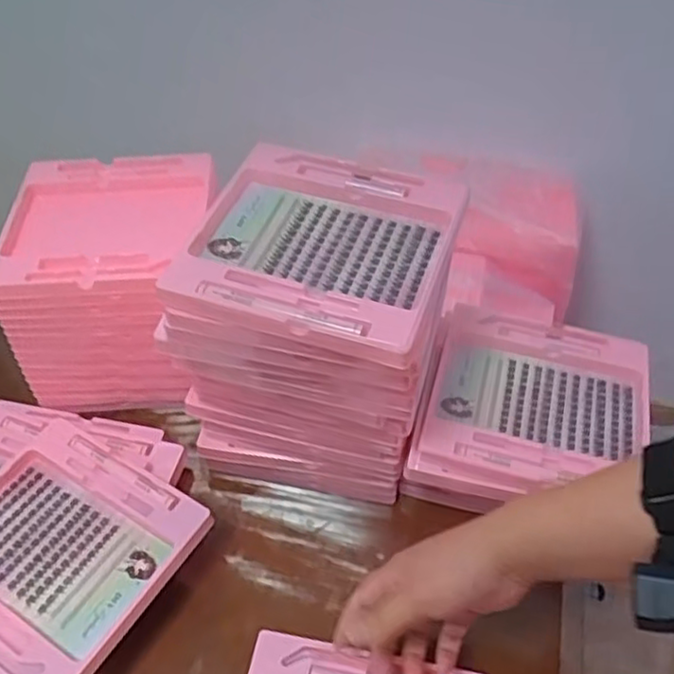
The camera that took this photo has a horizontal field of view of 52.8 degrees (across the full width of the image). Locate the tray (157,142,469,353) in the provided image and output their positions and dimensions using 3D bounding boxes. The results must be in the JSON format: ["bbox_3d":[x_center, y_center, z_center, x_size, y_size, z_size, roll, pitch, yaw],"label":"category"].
[{"bbox_3d":[-0.013,-0.077,0.529,0.192,0.020,0.185,15,51,14],"label":"tray"}]

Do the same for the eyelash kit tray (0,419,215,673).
[{"bbox_3d":[-0.243,0.178,0.579,0.203,0.018,0.189,24,53,20],"label":"eyelash kit tray"}]

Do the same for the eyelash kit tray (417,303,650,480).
[{"bbox_3d":[0.187,0.055,0.625,0.190,0.026,0.184,12,50,11],"label":"eyelash kit tray"}]

